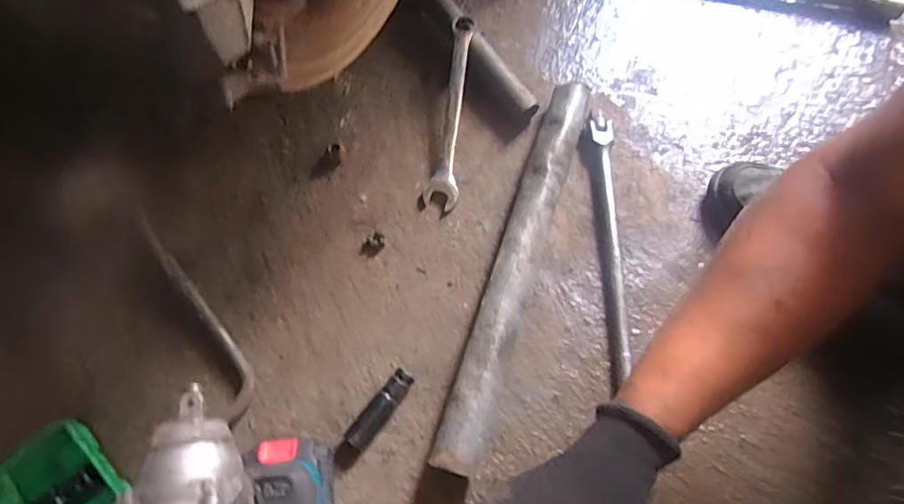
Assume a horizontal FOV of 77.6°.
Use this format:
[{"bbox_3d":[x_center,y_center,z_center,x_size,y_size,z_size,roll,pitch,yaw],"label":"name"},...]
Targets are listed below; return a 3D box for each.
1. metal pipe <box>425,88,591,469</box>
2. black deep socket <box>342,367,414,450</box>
[{"bbox_3d":[0.066,0.004,0.547,0.045,0.050,0.412,18,69,6],"label":"metal pipe"},{"bbox_3d":[-0.064,0.140,0.501,0.022,0.014,0.076,38,72,13],"label":"black deep socket"}]

